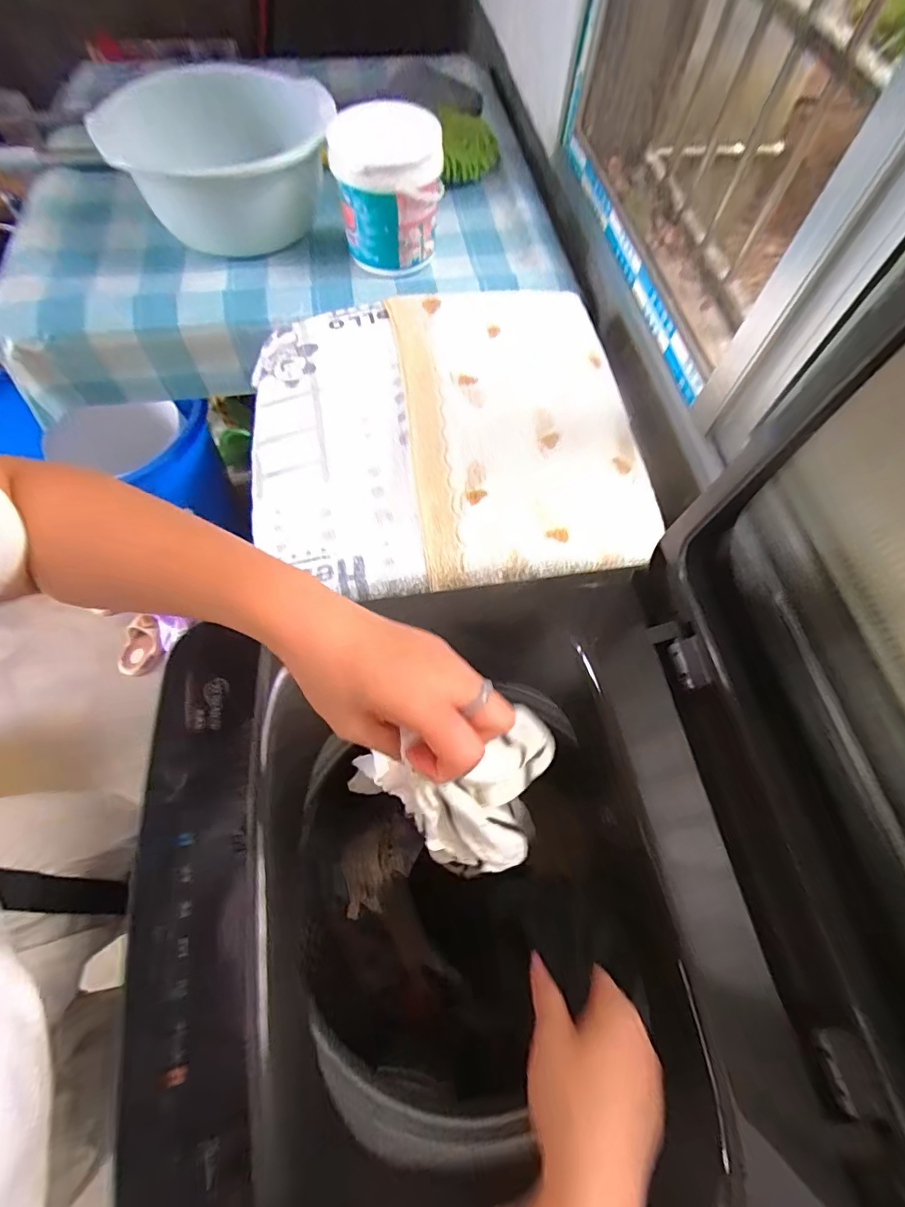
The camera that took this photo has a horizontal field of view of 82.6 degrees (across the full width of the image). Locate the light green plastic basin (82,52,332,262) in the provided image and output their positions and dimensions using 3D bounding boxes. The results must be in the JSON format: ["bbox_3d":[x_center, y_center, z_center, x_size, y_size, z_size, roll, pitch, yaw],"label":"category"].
[{"bbox_3d":[-0.405,-0.771,0.898,0.363,0.174,0.375,1,65,-2],"label":"light green plastic basin"}]

